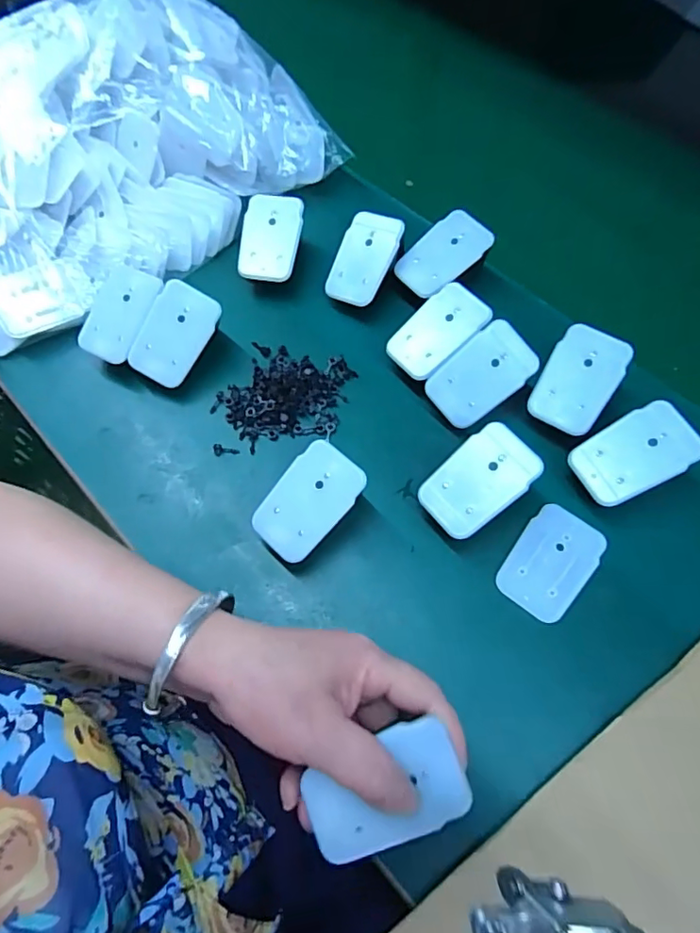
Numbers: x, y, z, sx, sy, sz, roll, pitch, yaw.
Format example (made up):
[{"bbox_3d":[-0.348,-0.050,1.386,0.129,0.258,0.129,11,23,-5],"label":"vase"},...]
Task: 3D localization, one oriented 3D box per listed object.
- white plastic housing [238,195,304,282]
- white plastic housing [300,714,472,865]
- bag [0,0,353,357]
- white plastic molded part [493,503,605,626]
[{"bbox_3d":[-0.063,-0.180,0.421,0.045,0.005,0.070,8,83,3],"label":"white plastic housing"},{"bbox_3d":[0.016,0.145,0.240,0.069,0.010,0.044,-17,81,-5],"label":"white plastic housing"},{"bbox_3d":[-0.221,-0.271,0.448,0.335,0.107,0.268,-38,71,-10],"label":"bag"},{"bbox_3d":[0.124,0.058,0.330,0.045,0.004,0.069,38,72,15],"label":"white plastic molded part"}]

